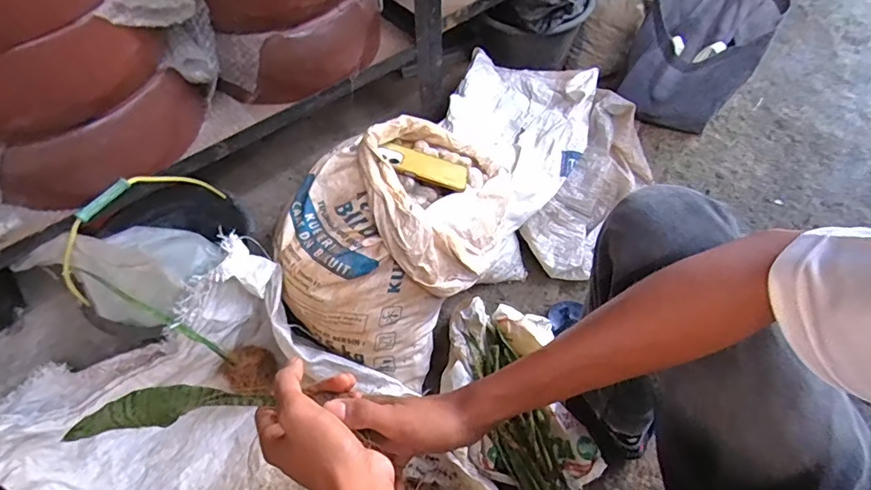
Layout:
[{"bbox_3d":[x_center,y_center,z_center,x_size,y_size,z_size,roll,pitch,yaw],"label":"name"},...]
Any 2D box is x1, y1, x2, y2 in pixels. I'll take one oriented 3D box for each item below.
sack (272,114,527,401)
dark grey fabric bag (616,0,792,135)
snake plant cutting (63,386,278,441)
[{"bbox_3d":[-0.055,-0.016,0.878,0.318,0.250,0.438,36,64,24],"label":"sack"},{"bbox_3d":[0.574,-0.422,1.107,0.245,0.283,0.258,22,59,17],"label":"dark grey fabric bag"},{"bbox_3d":[-0.228,0.141,0.430,0.200,0.022,0.033,-14,47,17],"label":"snake plant cutting"}]

